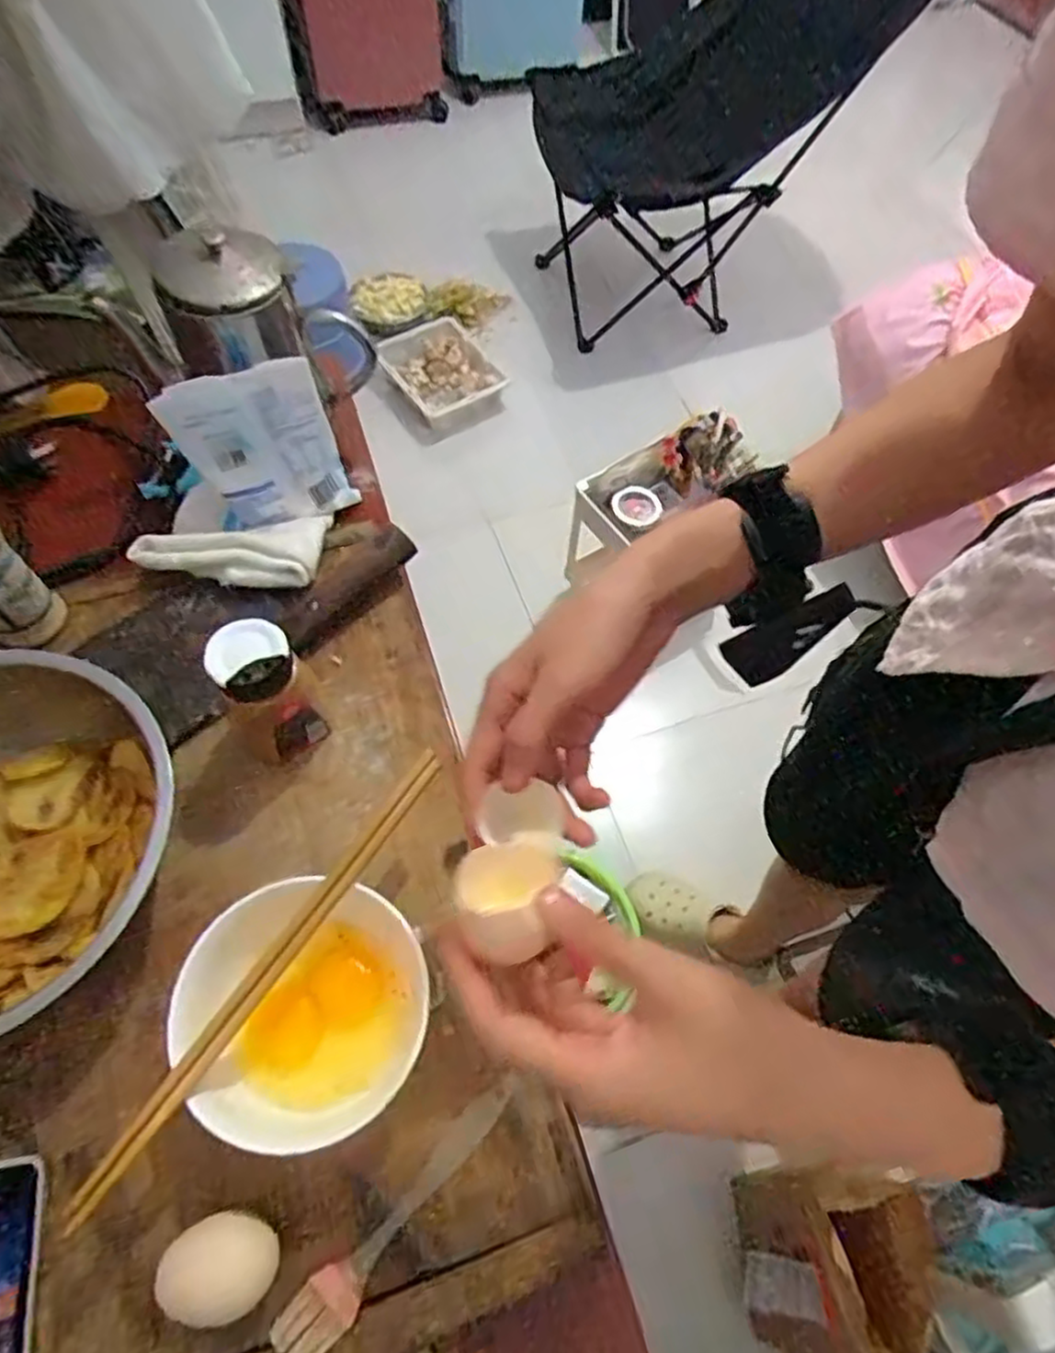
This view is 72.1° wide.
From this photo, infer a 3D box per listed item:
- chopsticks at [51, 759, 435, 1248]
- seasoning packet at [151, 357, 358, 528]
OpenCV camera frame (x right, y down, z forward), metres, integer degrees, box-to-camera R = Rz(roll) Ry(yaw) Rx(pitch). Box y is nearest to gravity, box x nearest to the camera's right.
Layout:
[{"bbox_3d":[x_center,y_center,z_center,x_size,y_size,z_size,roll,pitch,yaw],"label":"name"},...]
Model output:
[{"bbox_3d":[-0.127,0.143,0.372,0.011,0.009,0.260,31,64,14],"label":"chopsticks"},{"bbox_3d":[-0.205,-0.173,0.562,0.116,0.135,0.046,-17,63,-12],"label":"seasoning packet"}]

